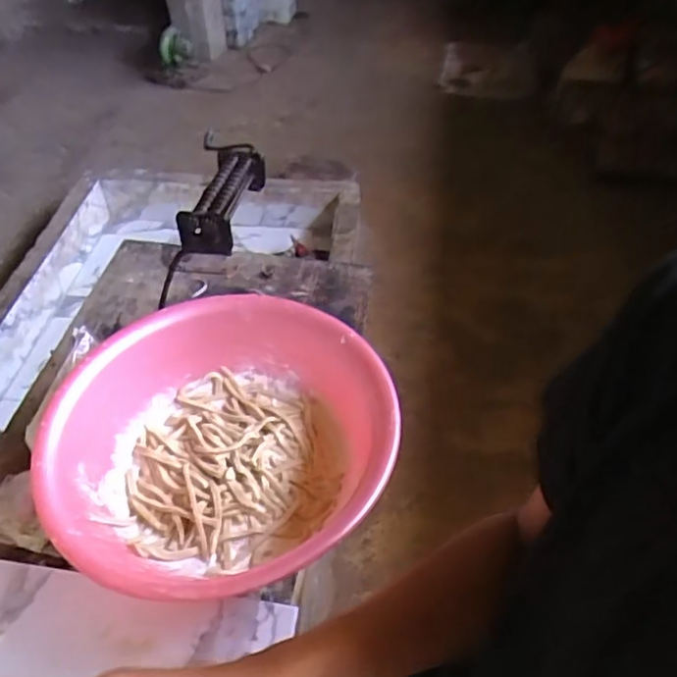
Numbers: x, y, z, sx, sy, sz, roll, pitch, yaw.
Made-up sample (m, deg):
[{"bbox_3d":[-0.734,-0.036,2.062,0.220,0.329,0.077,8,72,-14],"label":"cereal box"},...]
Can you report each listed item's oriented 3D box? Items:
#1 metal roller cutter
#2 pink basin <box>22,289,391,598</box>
[{"bbox_3d":[-0.153,-0.201,0.844,0.067,0.059,0.206,4,47,9],"label":"metal roller cutter"},{"bbox_3d":[-0.142,0.129,0.765,0.384,0.117,0.396,-3,46,3],"label":"pink basin"}]

